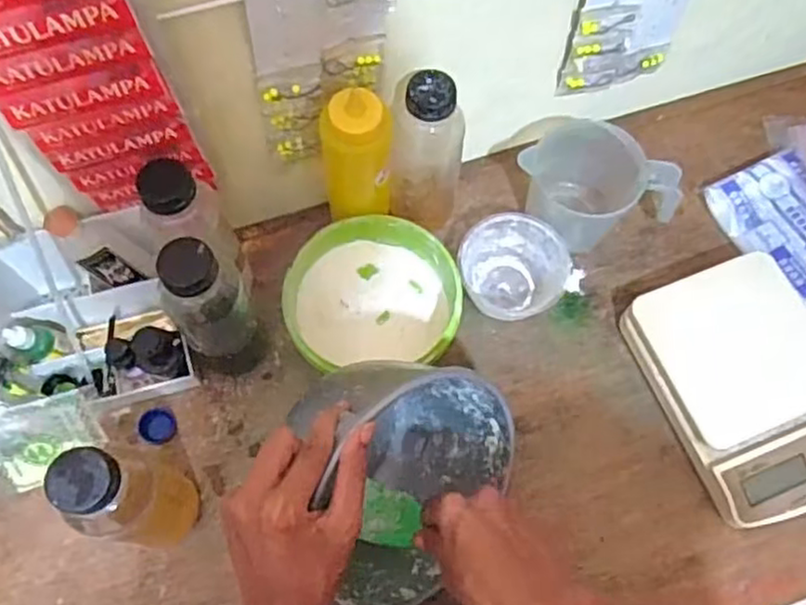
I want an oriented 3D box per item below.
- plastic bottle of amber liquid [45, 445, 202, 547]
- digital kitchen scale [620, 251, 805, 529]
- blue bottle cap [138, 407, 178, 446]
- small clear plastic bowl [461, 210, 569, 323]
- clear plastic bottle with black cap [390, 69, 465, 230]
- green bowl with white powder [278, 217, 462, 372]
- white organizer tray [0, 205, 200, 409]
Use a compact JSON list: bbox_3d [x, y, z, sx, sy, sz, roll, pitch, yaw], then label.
[{"bbox_3d":[-0.195,0.144,0.513,0.047,0.195,0.060,8,68,2],"label":"plastic bottle of amber liquid"},{"bbox_3d":[0.310,0.075,0.624,0.154,0.047,0.213,-21,70,-9],"label":"digital kitchen scale"},{"bbox_3d":[-0.220,0.111,0.626,0.033,0.008,0.032,0,68,-1],"label":"blue bottle cap"},{"bbox_3d":[0.105,-0.036,0.665,0.088,0.049,0.089,0,68,-1],"label":"small clear plastic bowl"},{"bbox_3d":[0.022,-0.124,0.625,0.060,0.183,0.050,7,68,2],"label":"clear plastic bottle with black cap"},{"bbox_3d":[-0.028,-0.004,0.642,0.152,0.065,0.137,-2,68,-2],"label":"green bowl with white powder"},{"bbox_3d":[-0.312,0.025,0.609,0.222,0.104,0.150,-13,68,-6],"label":"white organizer tray"}]

